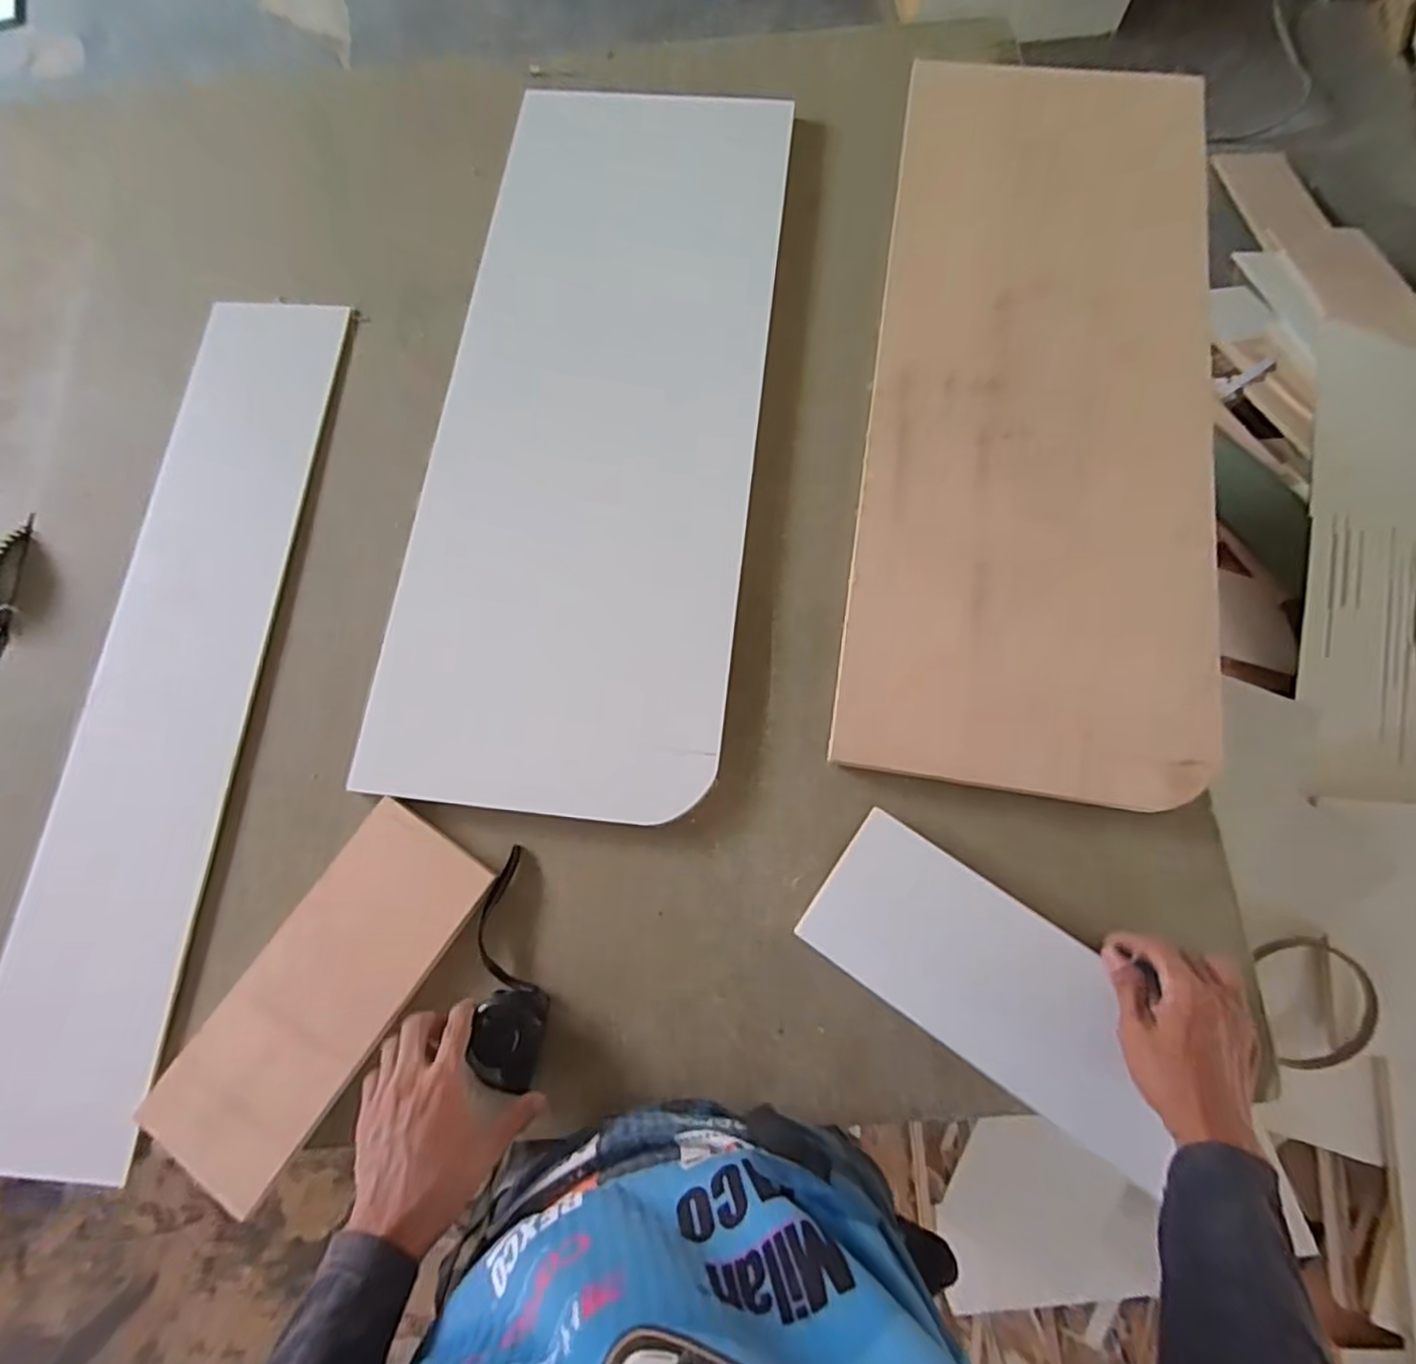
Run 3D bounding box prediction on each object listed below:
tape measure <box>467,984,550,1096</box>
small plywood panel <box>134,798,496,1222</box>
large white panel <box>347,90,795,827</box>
[{"bbox_3d":[-0.157,0.285,0.549,0.052,0.039,0.073,4,76,3],"label":"tape measure"},{"bbox_3d":[-0.321,0.258,0.577,0.126,0.017,0.299,33,75,8],"label":"small plywood panel"},{"bbox_3d":[-0.113,-0.279,0.701,0.322,0.025,0.805,6,77,3],"label":"large white panel"}]

